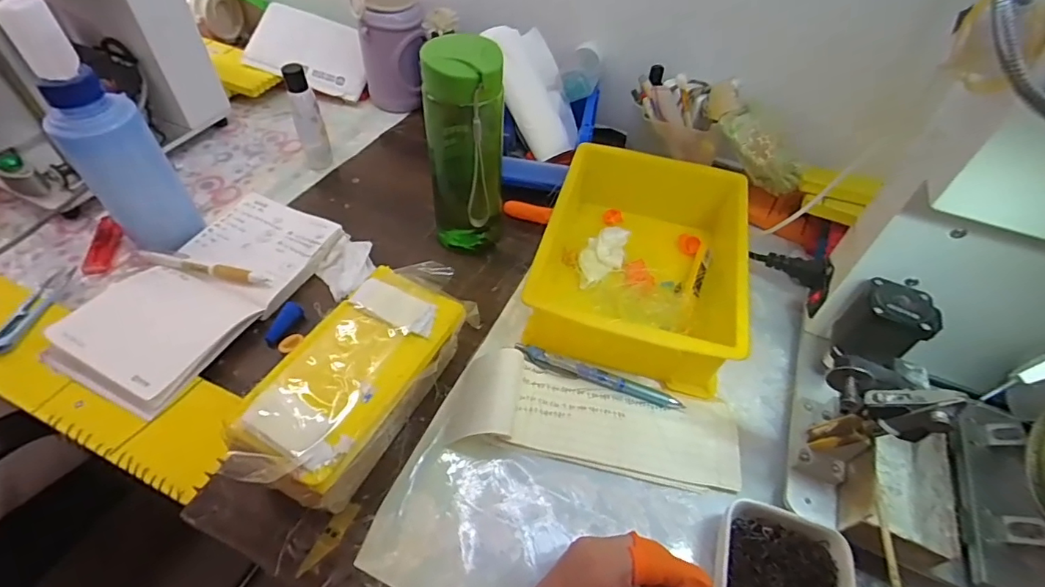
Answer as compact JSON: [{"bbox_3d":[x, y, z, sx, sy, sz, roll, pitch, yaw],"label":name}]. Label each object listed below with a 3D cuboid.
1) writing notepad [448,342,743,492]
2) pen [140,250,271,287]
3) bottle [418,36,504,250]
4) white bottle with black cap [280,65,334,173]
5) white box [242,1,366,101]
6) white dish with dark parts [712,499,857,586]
[{"bbox_3d":[0.063,0.089,0.404,0.215,0.024,0.092,8,49,4],"label":"writing notepad"},{"bbox_3d":[-0.304,-0.024,0.483,0.131,0.012,0.013,11,50,6],"label":"pen"},{"bbox_3d":[-0.052,-0.120,0.469,0.069,0.204,0.054,2,50,-2],"label":"bottle"},{"bbox_3d":[-0.250,-0.202,0.590,0.032,0.116,0.033,-16,52,-16],"label":"white bottle with black cap"},{"bbox_3d":[-0.299,-0.344,0.714,0.174,0.013,0.099,20,90,5],"label":"white box"},{"bbox_3d":[0.167,0.183,0.327,0.081,0.024,0.079,12,50,7],"label":"white dish with dark parts"}]

